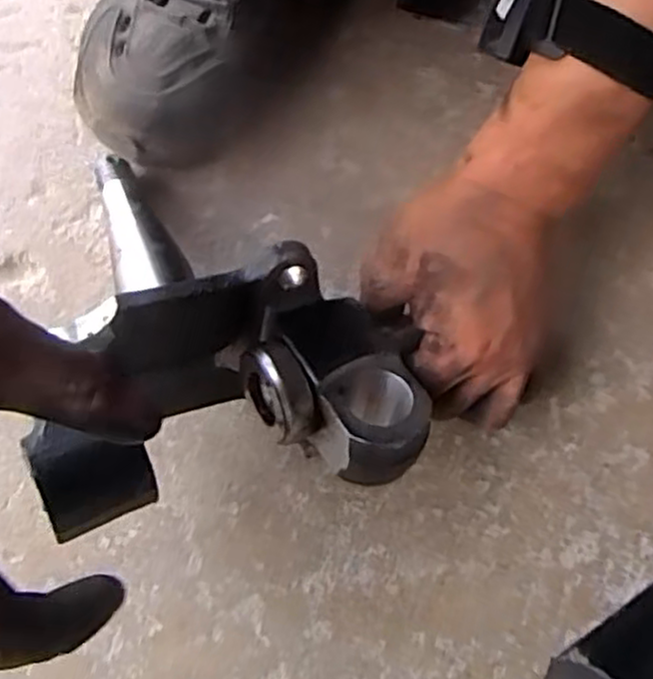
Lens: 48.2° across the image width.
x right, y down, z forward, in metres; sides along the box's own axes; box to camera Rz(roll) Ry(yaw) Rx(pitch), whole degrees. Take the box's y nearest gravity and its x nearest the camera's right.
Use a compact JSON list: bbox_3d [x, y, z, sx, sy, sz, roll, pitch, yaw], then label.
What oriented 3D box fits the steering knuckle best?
[{"bbox_3d":[-0.042,-0.016,0.352,0.154,0.124,0.182,-8,76,-1],"label":"steering knuckle"}]

